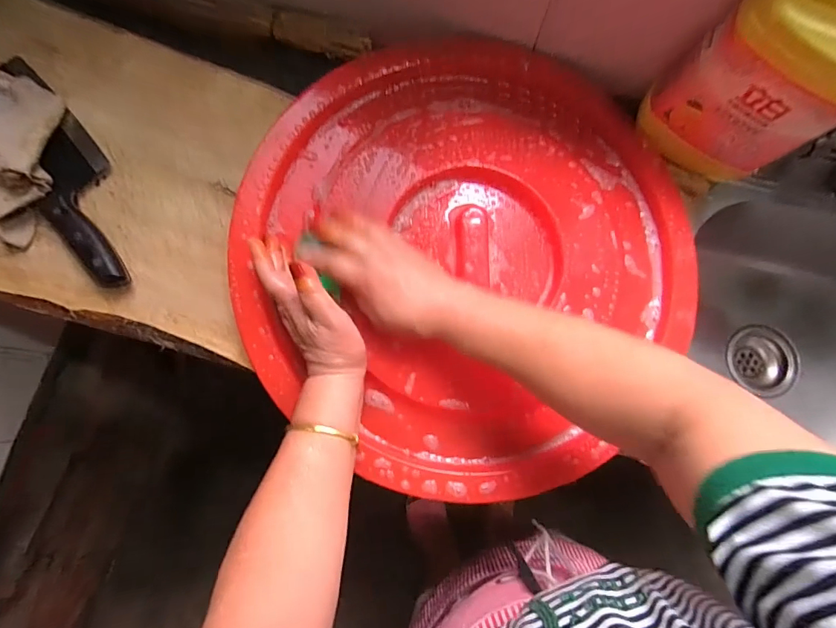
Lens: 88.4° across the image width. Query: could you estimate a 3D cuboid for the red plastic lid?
[{"bbox_3d":[0.059,-0.066,0.455,0.466,0.062,0.485,0,79,-1],"label":"red plastic lid"}]

